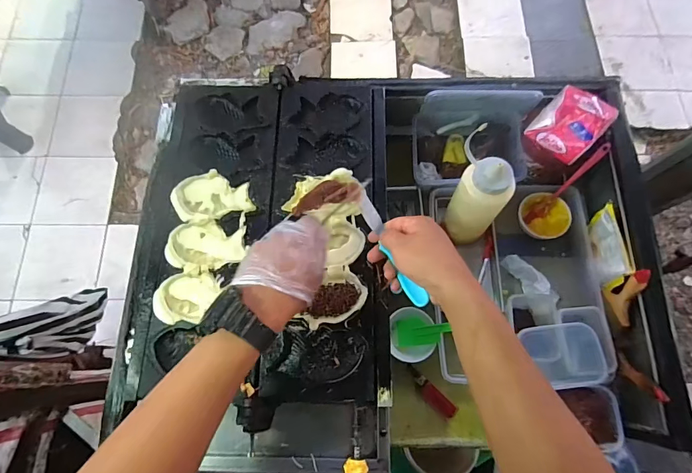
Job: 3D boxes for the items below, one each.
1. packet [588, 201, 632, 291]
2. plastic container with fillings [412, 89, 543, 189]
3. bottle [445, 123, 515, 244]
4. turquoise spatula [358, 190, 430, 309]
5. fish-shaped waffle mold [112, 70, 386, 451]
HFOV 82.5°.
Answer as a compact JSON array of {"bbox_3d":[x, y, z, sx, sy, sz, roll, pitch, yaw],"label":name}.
[{"bbox_3d":[0.445,0.019,0.668,0.009,0.077,0.131,-3,74,-1],"label":"packet"},{"bbox_3d":[0.237,-0.176,0.747,0.214,0.131,0.154,-2,74,-1],"label":"plastic container with fillings"},{"bbox_3d":[0.218,-0.064,0.660,0.079,0.236,0.068,7,55,2],"label":"bottle"},{"bbox_3d":[0.052,0.005,0.513,0.020,0.018,0.212,-20,49,-5],"label":"turquoise spatula"},{"bbox_3d":[-0.138,-0.017,0.600,0.375,0.058,0.527,-2,76,0],"label":"fish-shaped waffle mold"}]

